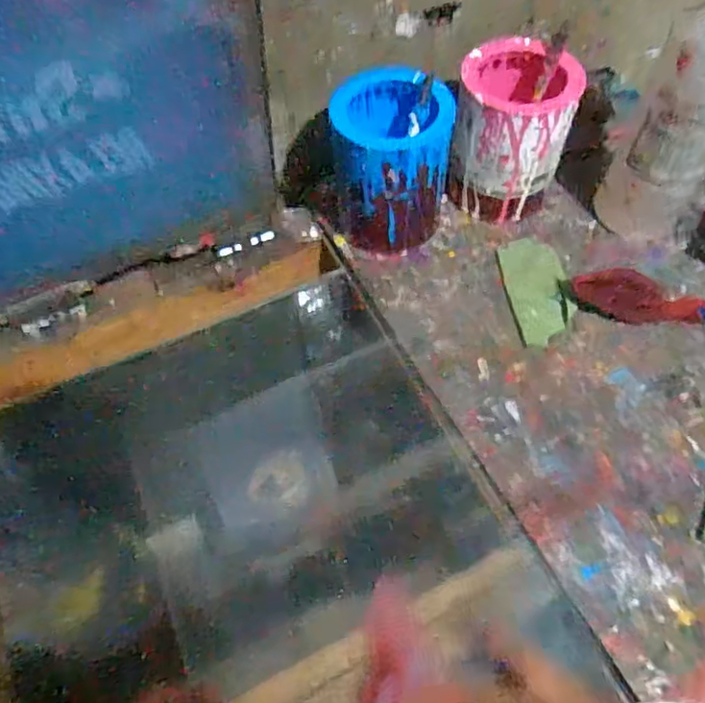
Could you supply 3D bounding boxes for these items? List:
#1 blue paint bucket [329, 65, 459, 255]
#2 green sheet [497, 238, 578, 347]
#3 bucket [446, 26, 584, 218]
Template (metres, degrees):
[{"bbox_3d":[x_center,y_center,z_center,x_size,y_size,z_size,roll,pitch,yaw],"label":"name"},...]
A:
[{"bbox_3d":[0.038,-0.177,0.596,0.103,0.140,0.109,4,57,5],"label":"blue paint bucket"},{"bbox_3d":[0.179,-0.061,0.592,0.058,0.007,0.120,-5,57,-2],"label":"green sheet"},{"bbox_3d":[0.154,-0.215,0.613,0.100,0.140,0.107,-1,57,1],"label":"bucket"}]

